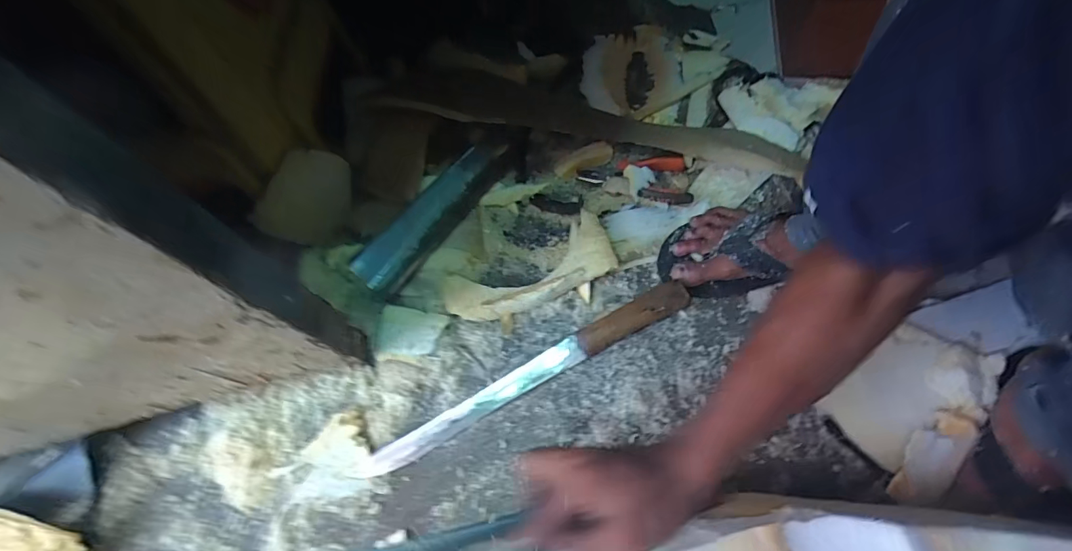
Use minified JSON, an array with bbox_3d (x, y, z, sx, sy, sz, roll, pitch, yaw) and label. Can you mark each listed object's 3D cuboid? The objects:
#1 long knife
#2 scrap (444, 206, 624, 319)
[{"bbox_3d":[-0.002,0.111,0.530,0.413,0.030,0.035,-27,63,-11],"label":"long knife"},{"bbox_3d":[-0.010,-0.002,0.585,0.215,0.040,0.086,-21,63,-8],"label":"scrap"}]

